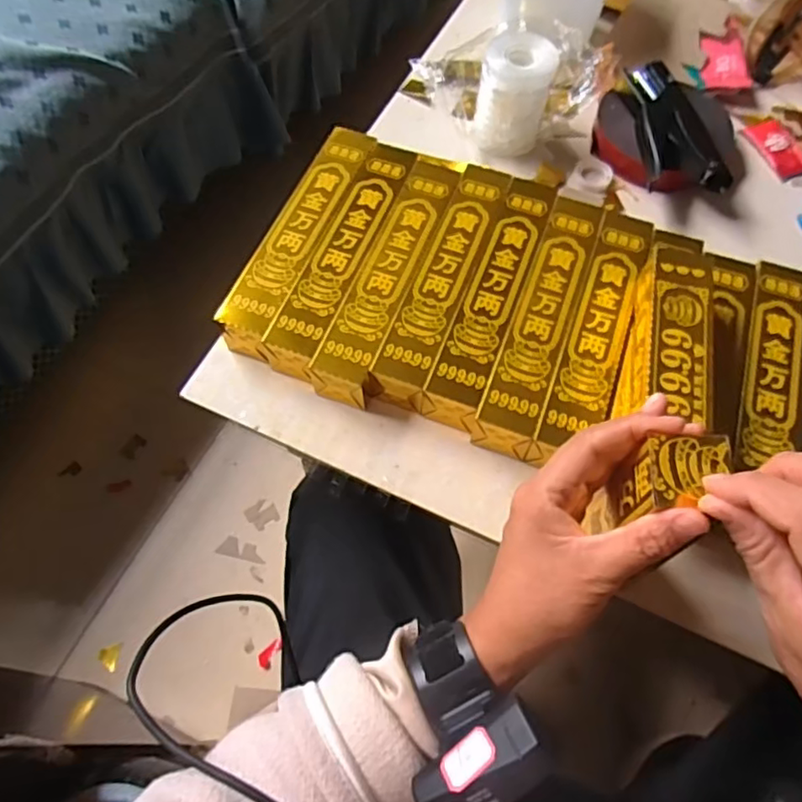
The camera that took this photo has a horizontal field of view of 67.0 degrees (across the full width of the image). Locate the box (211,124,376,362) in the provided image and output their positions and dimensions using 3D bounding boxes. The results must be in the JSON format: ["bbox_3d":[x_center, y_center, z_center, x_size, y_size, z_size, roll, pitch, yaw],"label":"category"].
[{"bbox_3d":[-0.084,-0.141,0.531,0.046,0.046,0.234,19,65,9],"label":"box"}]

